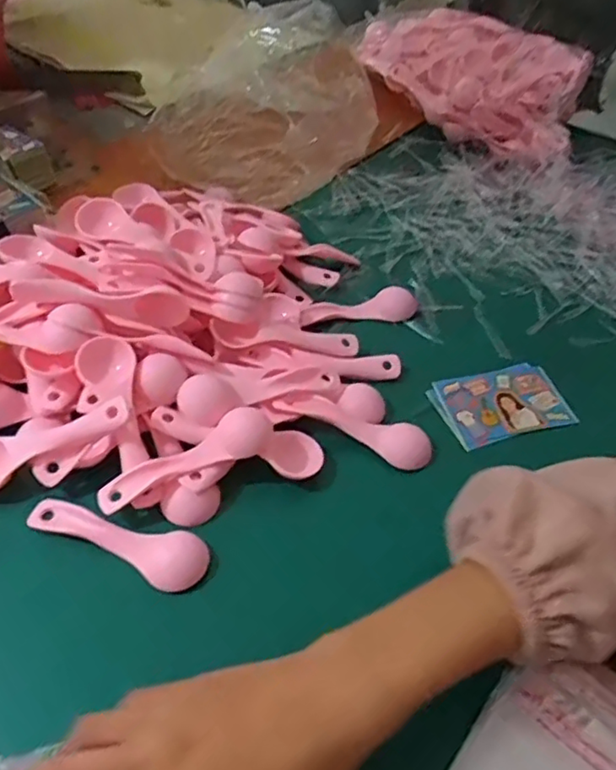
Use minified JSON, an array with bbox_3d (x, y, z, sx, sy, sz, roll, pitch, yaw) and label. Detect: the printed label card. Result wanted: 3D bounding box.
[{"bbox_3d":[0.146,0.011,0.460,0.095,0.006,0.068,-10,50,-15],"label":"printed label card"}]

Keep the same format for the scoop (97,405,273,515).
[{"bbox_3d":[-0.074,0.045,0.380,0.111,0.019,0.028,-22,54,-24],"label":"scoop"}]

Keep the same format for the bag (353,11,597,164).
[{"bbox_3d":[0.199,-0.386,0.743,0.164,0.059,0.320,-42,61,-4],"label":"bag"}]

